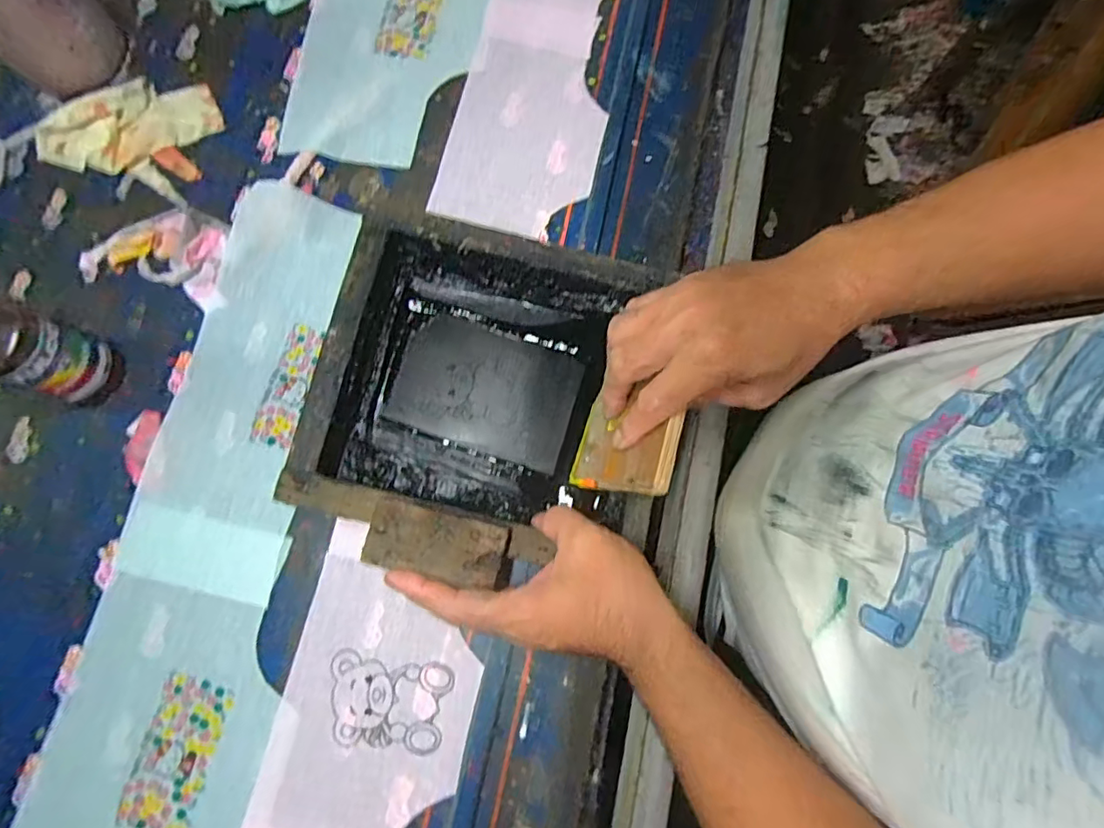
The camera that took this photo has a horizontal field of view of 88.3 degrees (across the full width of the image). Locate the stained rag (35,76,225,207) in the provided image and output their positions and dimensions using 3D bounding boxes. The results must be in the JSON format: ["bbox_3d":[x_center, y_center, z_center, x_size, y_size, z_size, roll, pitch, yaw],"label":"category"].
[{"bbox_3d":[-0.367,-0.249,0.492,0.138,0.021,0.106,13,78,1],"label":"stained rag"}]

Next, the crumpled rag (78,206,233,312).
[{"bbox_3d":[-0.323,-0.135,0.473,0.112,0.016,0.075,11,78,1],"label":"crumpled rag"}]

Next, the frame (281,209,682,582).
[{"bbox_3d":[-0.050,-0.013,0.429,0.239,0.071,0.254,11,78,1],"label":"frame"}]

